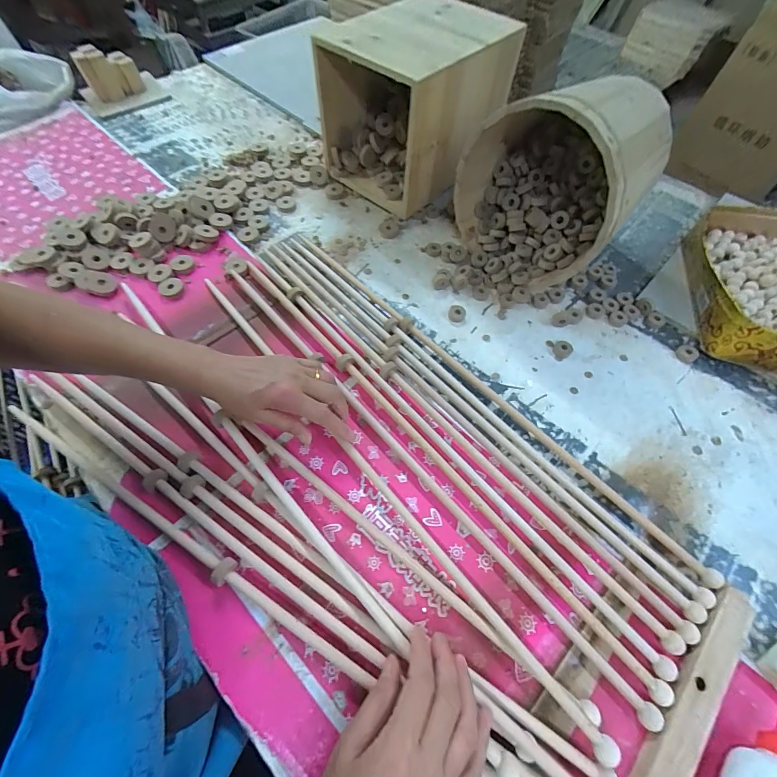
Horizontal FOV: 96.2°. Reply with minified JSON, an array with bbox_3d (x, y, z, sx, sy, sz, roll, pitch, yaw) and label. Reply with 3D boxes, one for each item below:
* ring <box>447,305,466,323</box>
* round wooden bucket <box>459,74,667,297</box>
[{"bbox_3d":[0.103,-0.112,0.524,0.026,0.010,0.026,1,61,-2],"label":"ring"},{"bbox_3d":[0.234,-0.294,0.507,0.224,0.226,0.225,37,66,17],"label":"round wooden bucket"}]

